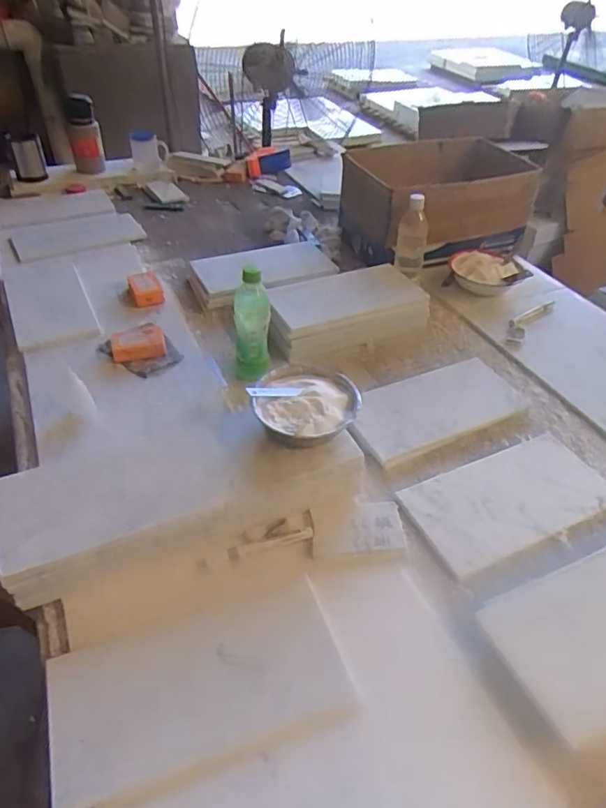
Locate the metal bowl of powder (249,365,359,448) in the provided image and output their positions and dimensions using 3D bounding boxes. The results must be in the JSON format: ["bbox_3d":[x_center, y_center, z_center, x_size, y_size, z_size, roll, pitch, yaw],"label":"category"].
[{"bbox_3d":[0.000,0.006,0.777,0.146,0.053,0.136,2,43,-2],"label":"metal bowl of powder"}]

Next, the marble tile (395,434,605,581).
[{"bbox_3d":[0.305,0.138,0.807,0.305,0.014,0.160,-16,47,-19],"label":"marble tile"}]

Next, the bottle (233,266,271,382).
[{"bbox_3d":[-0.090,-0.136,0.960,0.062,0.217,0.064,-7,44,-11],"label":"bottle"}]

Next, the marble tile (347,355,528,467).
[{"bbox_3d":[0.219,0.006,0.930,0.301,0.028,0.156,-17,47,-20],"label":"marble tile"}]

